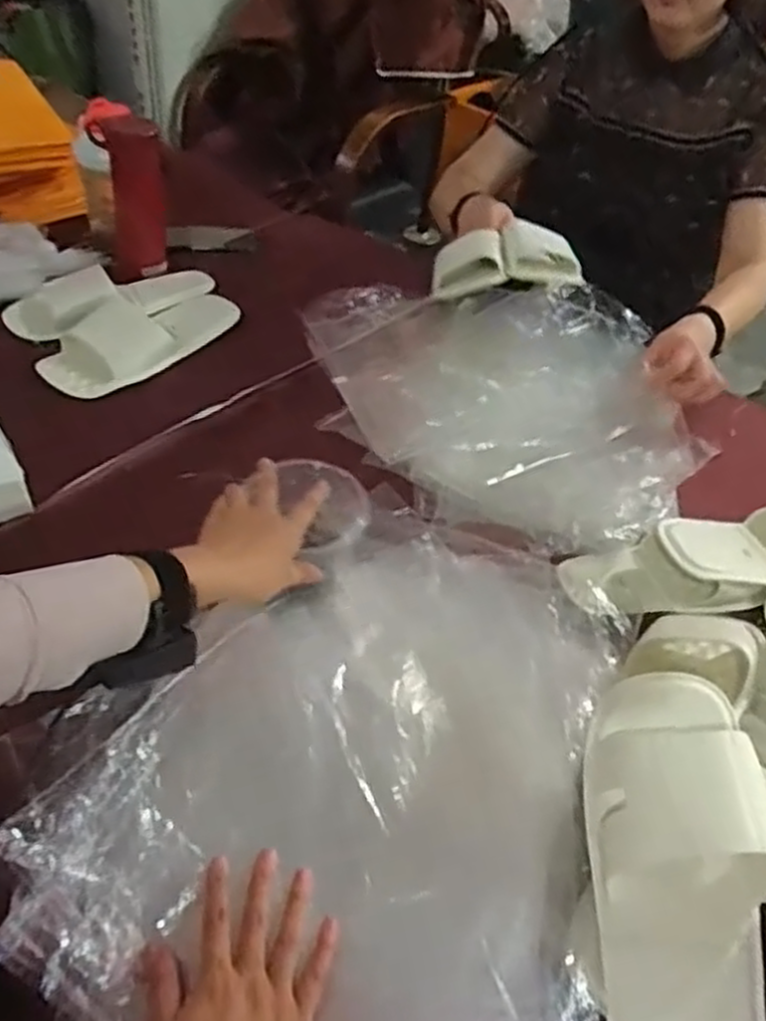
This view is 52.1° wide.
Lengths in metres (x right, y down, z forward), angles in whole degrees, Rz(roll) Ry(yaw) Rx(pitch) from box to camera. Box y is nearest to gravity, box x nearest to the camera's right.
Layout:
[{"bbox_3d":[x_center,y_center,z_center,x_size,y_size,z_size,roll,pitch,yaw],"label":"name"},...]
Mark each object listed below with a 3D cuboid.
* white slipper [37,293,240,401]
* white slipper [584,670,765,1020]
[{"bbox_3d":[-0.302,-0.226,0.994,0.108,0.049,0.270,31,48,23],"label":"white slipper"},{"bbox_3d":[0.195,0.243,0.512,0.103,0.071,0.276,6,67,-1],"label":"white slipper"}]

